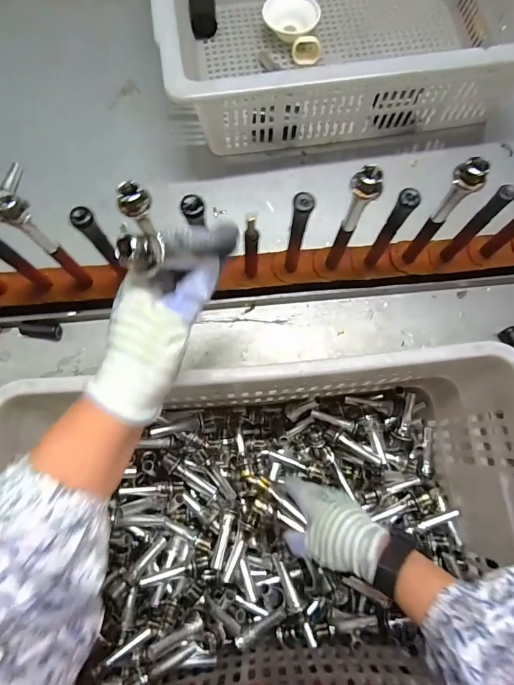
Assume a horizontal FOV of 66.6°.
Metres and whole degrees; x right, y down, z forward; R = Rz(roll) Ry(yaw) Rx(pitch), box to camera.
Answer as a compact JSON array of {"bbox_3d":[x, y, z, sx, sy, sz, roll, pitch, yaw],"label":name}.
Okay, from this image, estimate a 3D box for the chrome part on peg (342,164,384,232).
[{"bbox_3d":[0.095,-0.129,0.367,0.027,0.084,0.020,25,78,6],"label":"chrome part on peg"}]

